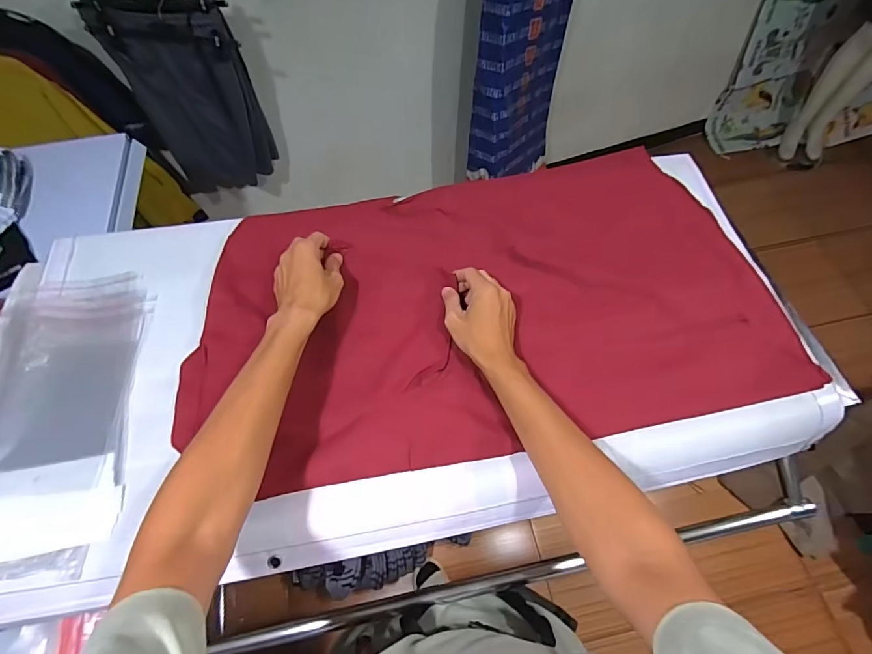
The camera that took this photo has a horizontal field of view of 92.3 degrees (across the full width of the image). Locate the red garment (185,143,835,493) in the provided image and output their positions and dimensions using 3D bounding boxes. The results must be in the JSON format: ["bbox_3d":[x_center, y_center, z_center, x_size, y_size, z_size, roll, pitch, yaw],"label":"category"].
[{"bbox_3d":[0.052,-0.033,0.552,0.723,0.035,0.384,-10,67,-2],"label":"red garment"}]

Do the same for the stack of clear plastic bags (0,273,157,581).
[{"bbox_3d":[-0.456,0.094,0.504,0.173,0.020,0.363,-8,62,-4],"label":"stack of clear plastic bags"}]

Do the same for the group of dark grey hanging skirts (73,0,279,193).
[{"bbox_3d":[-0.647,-0.630,1.157,0.292,0.518,0.112,-9,62,-4],"label":"group of dark grey hanging skirts"}]

